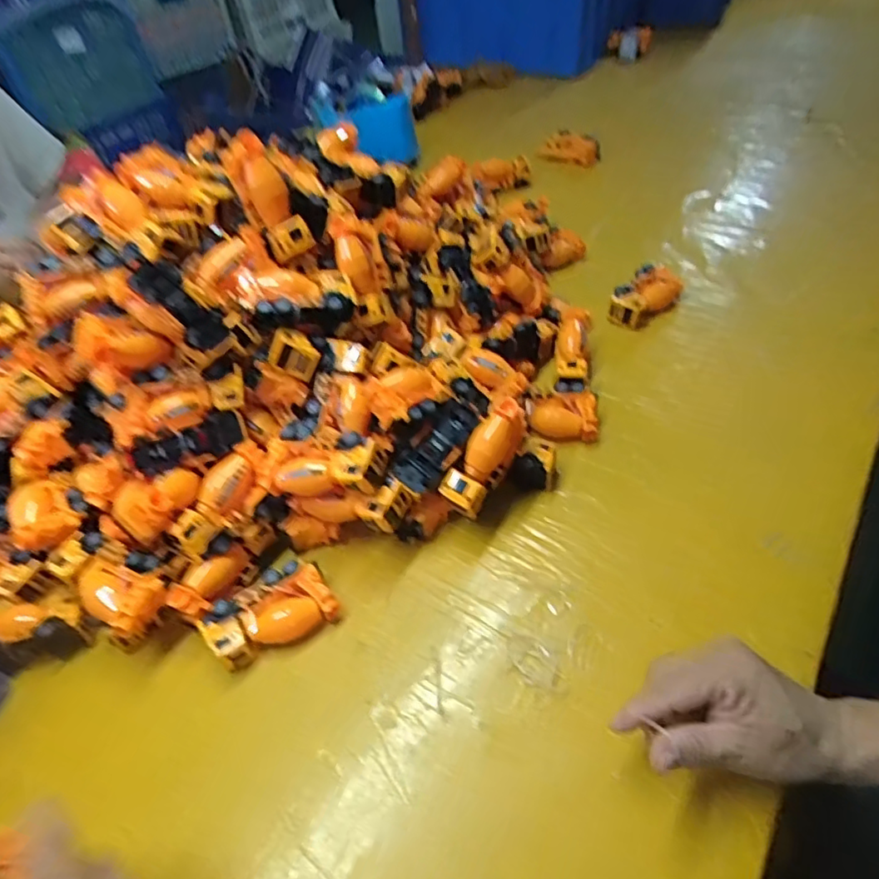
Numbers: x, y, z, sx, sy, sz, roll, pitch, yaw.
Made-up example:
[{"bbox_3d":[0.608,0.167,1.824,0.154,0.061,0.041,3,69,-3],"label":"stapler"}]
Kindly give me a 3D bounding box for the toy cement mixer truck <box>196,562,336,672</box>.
[{"bbox_3d":[-0.141,0.147,0.488,0.099,0.038,0.051,-28,49,-18],"label":"toy cement mixer truck"}]

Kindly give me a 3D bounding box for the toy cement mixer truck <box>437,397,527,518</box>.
[{"bbox_3d":[0.043,0.016,0.523,0.035,0.042,0.103,29,86,30],"label":"toy cement mixer truck"}]

